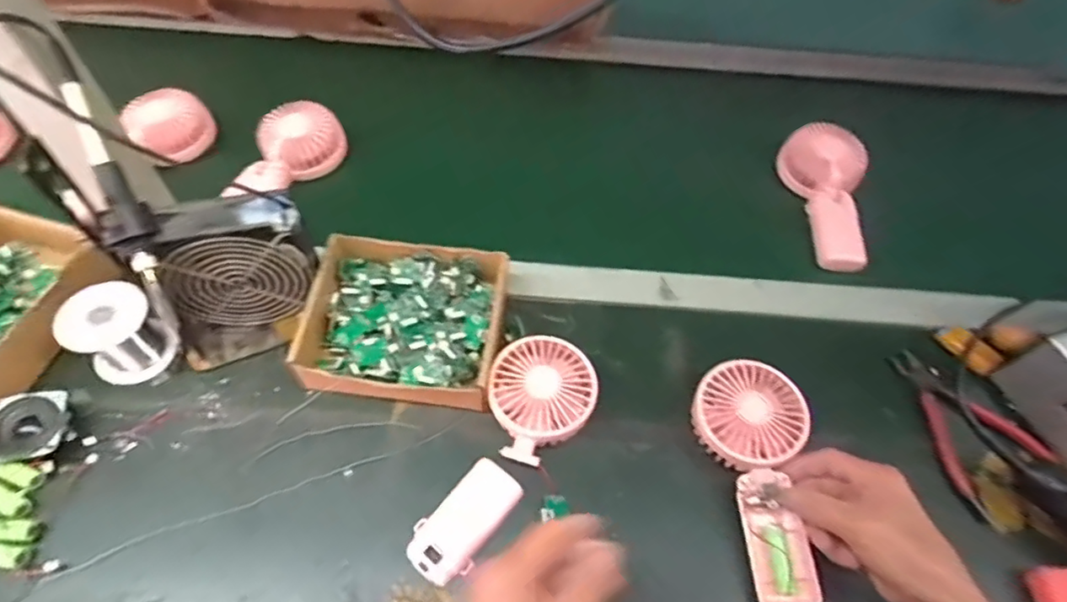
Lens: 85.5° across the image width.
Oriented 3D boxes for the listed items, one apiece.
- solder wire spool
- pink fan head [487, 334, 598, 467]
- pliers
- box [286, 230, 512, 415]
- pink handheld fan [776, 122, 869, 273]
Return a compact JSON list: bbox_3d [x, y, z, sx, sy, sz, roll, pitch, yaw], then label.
[{"bbox_3d":[-0.355,0.031,0.494,0.059,0.069,0.059,2,57,-3],"label":"solder wire spool"},{"bbox_3d":[0.004,0.080,0.493,0.095,0.039,0.087,2,57,-3],"label":"pink fan head"},{"bbox_3d":[0.379,0.107,0.516,0.094,0.009,0.141,-24,62,-18],"label":"pliers"},{"bbox_3d":[-0.115,0.017,0.516,0.173,0.042,0.143,10,57,3],"label":"box"},{"bbox_3d":[0.336,-0.115,0.653,0.082,0.046,0.180,1,71,-3],"label":"pink handheld fan"}]

